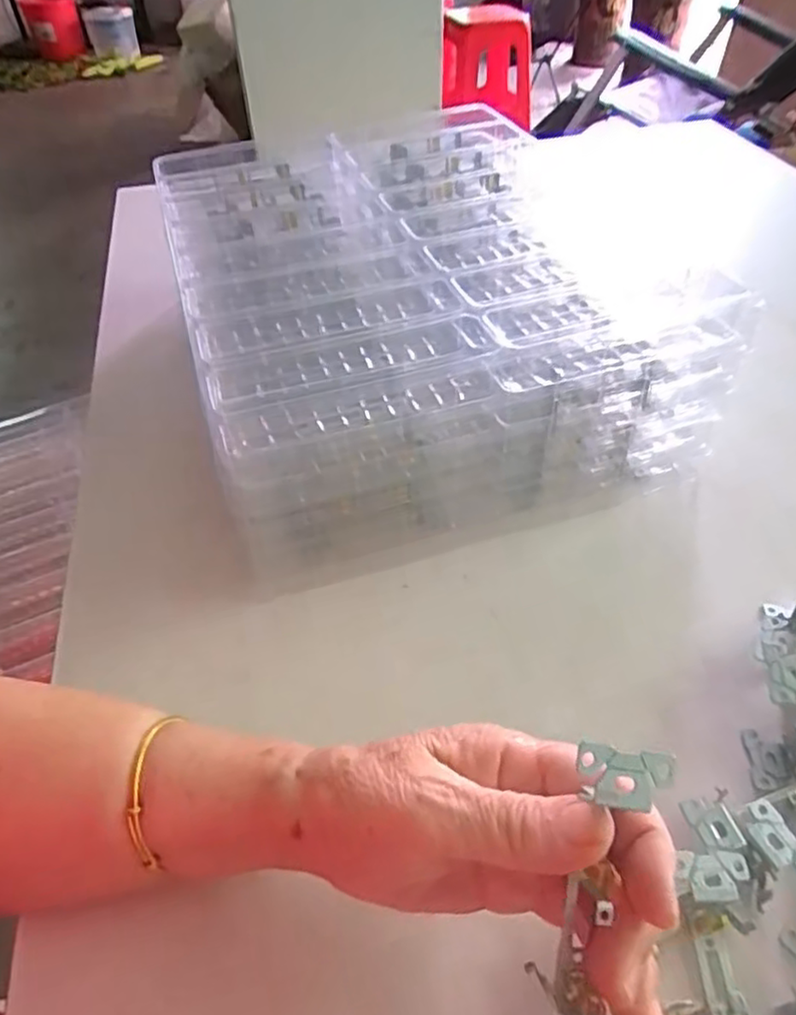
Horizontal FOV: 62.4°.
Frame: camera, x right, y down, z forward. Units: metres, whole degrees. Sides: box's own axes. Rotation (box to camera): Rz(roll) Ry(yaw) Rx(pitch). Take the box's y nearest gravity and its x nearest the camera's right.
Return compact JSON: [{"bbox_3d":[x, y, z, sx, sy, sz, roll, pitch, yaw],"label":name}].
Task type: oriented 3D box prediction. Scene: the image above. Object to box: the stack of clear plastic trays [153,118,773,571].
[{"bbox_3d":[0.003,-0.168,0.549,0.319,0.134,0.410,-13,48,-9],"label":"stack of clear plastic trays"}]

